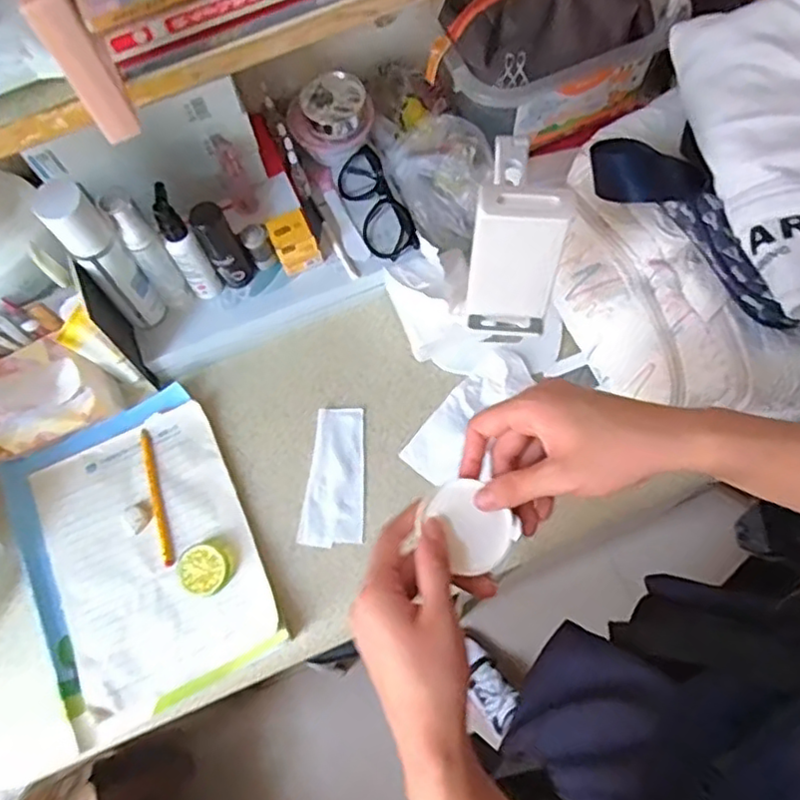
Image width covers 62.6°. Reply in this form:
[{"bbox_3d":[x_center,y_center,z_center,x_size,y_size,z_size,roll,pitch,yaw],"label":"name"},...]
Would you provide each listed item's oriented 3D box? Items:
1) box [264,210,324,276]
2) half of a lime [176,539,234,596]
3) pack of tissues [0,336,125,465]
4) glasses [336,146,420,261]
[{"bbox_3d":[-0.110,-0.161,0.680,0.044,0.048,0.048,-27,66,-11],"label":"box"},{"bbox_3d":[-0.184,0.158,0.620,0.049,0.016,0.048,-1,64,1],"label":"half of a lime"},{"bbox_3d":[-0.369,-0.001,0.653,0.148,0.061,0.088,-23,66,-9],"label":"pack of tissues"},{"bbox_3d":[-0.027,-0.210,0.709,0.051,0.034,0.142,-22,66,-9],"label":"glasses"}]

